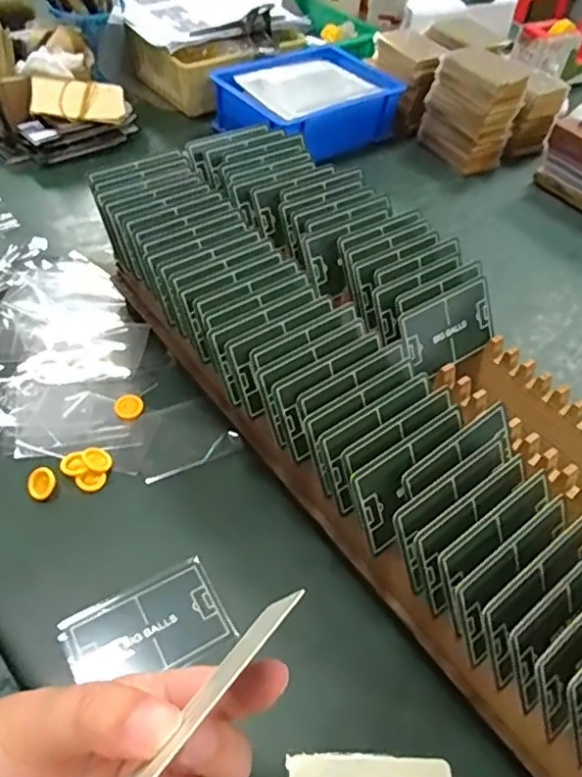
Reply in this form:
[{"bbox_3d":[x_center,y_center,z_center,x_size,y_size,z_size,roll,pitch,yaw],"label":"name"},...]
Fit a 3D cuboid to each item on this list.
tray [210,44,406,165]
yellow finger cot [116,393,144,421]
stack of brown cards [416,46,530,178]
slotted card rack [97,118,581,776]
[{"bbox_3d":[0.024,-0.347,0.726,0.197,0.055,0.151,-32,60,-28],"label":"tray"},{"bbox_3d":[-0.122,0.013,0.450,0.020,0.004,0.021,3,50,-3],"label":"yellow finger cot"},{"bbox_3d":[0.213,-0.329,0.704,0.061,0.114,0.093,-27,57,-25],"label":"stack of brown cards"},{"bbox_3d":[0.090,0.028,0.390,0.192,0.107,0.603,-29,58,-26],"label":"slotted card rack"}]

